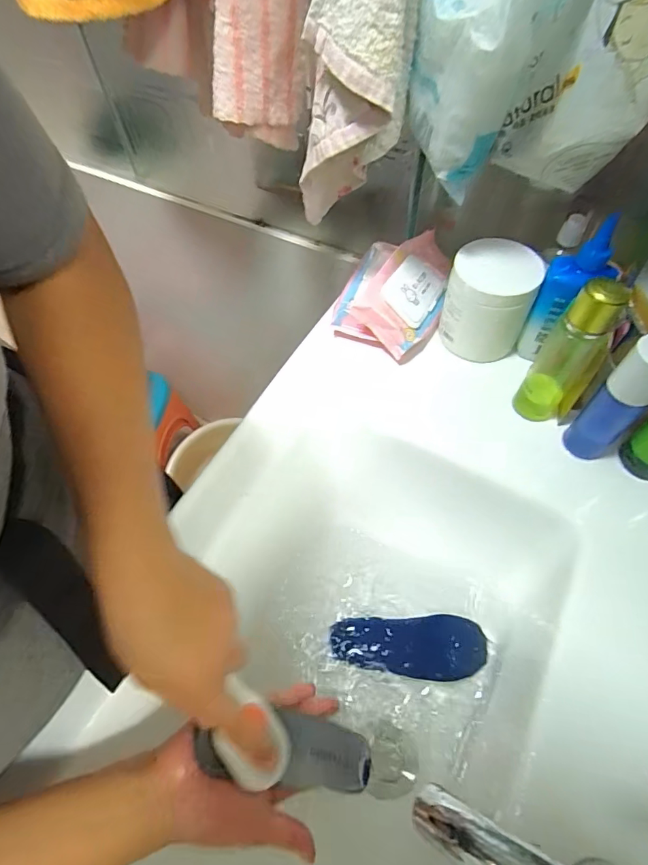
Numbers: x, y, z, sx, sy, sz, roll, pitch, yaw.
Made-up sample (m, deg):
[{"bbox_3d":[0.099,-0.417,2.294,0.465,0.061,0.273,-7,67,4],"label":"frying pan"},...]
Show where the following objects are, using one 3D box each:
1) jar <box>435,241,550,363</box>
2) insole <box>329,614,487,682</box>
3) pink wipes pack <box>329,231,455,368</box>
[{"bbox_3d":[0.180,-0.142,0.507,0.089,0.102,0.083,-1,59,2],"label":"jar"},{"bbox_3d":[0.087,0.224,0.476,0.157,0.015,0.060,-2,59,2],"label":"insole"},{"bbox_3d":[0.084,-0.173,0.552,0.121,0.057,0.162,19,61,13],"label":"pink wipes pack"}]

